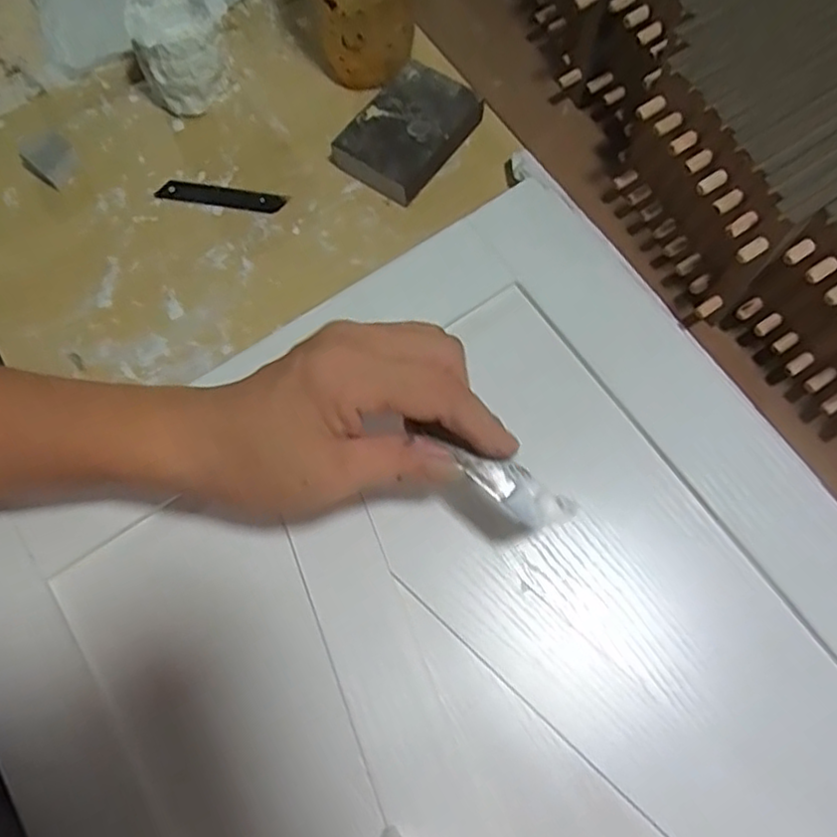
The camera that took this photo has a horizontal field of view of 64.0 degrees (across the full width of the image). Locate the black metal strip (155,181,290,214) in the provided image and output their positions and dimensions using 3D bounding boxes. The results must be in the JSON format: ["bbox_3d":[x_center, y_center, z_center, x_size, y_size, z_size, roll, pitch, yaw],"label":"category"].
[{"bbox_3d":[-0.148,-0.167,0.506,0.098,0.006,0.019,9,72,5],"label":"black metal strip"}]

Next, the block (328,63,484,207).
[{"bbox_3d":[-0.008,-0.213,0.499,0.067,0.030,0.099,36,76,13],"label":"block"}]

